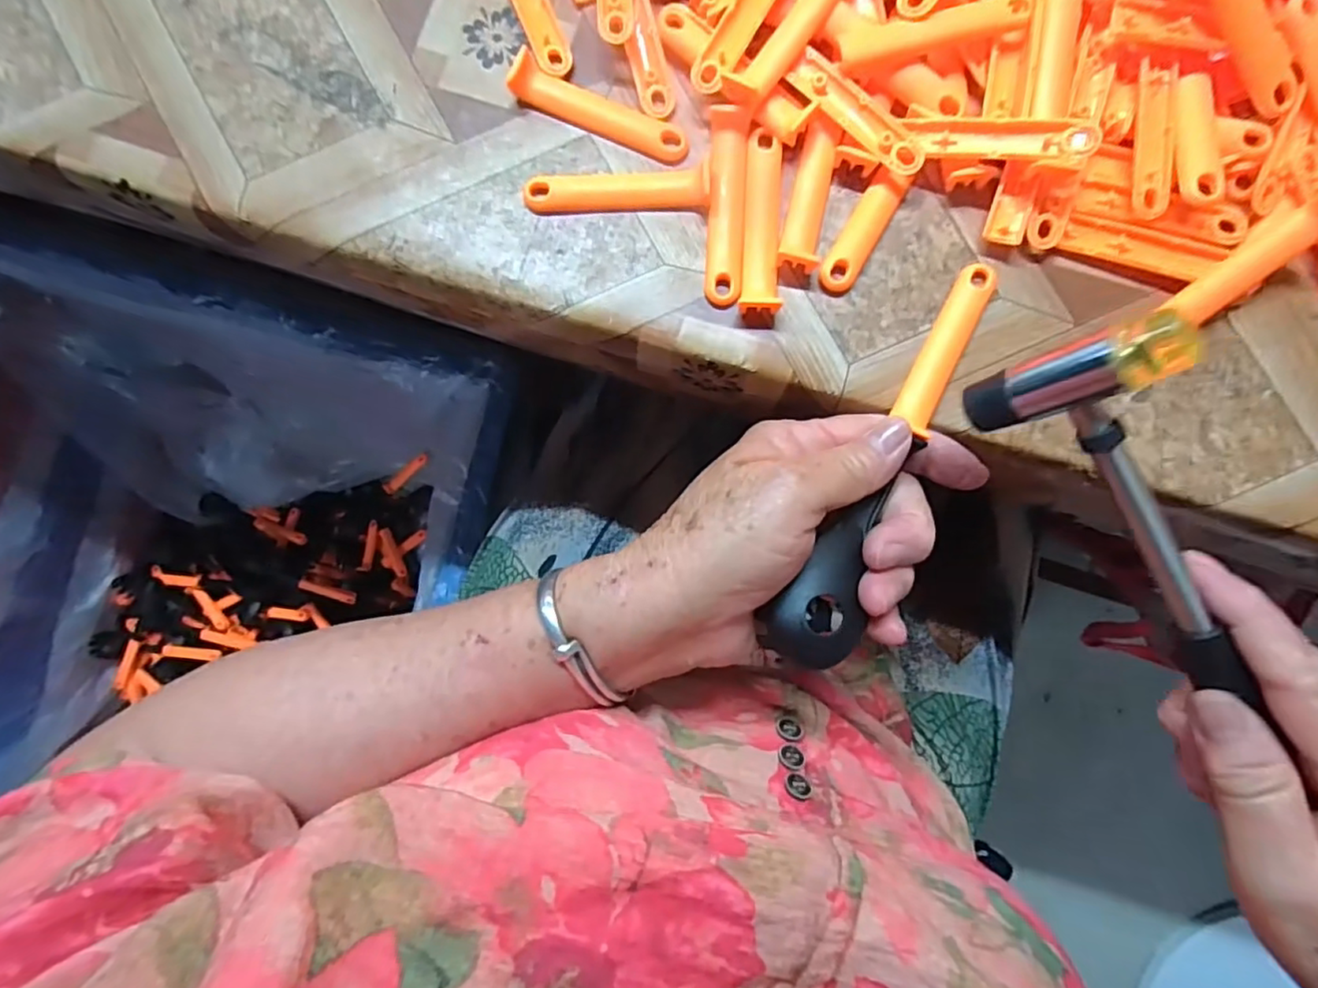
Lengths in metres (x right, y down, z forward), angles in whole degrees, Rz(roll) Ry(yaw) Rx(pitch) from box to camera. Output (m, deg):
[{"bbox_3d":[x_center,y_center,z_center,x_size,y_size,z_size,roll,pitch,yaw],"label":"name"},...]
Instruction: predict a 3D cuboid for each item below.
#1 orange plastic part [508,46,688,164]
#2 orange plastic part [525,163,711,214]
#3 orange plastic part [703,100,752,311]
[{"bbox_3d":[-0.024,-0.157,0.256,0.075,0.010,0.016,24,90,3],"label":"orange plastic part"},{"bbox_3d":[-0.017,-0.123,0.252,0.075,0.011,0.014,1,89,3],"label":"orange plastic part"},{"bbox_3d":[0.027,-0.115,0.251,0.015,0.007,0.077,2,89,3],"label":"orange plastic part"}]

